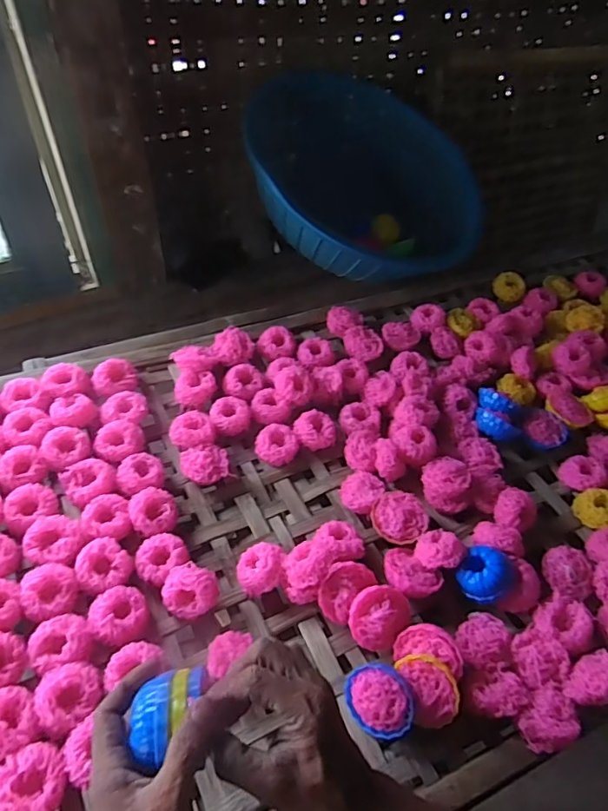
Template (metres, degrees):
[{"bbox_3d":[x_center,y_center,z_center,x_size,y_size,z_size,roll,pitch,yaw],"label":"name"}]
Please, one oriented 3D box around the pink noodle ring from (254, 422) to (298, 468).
[{"bbox_3d":[-0.034,0.049,0.648,0.051,0.028,0.052,3,50,-4],"label":"pink noodle ring"}]

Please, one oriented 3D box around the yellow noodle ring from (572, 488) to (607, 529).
[{"bbox_3d":[0.348,0.120,0.607,0.051,0.026,0.050,3,50,-4],"label":"yellow noodle ring"}]

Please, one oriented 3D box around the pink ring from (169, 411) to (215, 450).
[{"bbox_3d":[-0.140,0.033,0.644,0.052,0.020,0.049,3,50,-4],"label":"pink ring"}]

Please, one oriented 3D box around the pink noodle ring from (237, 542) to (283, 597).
[{"bbox_3d":[-0.045,0.171,0.544,0.051,0.034,0.053,3,50,-4],"label":"pink noodle ring"}]

